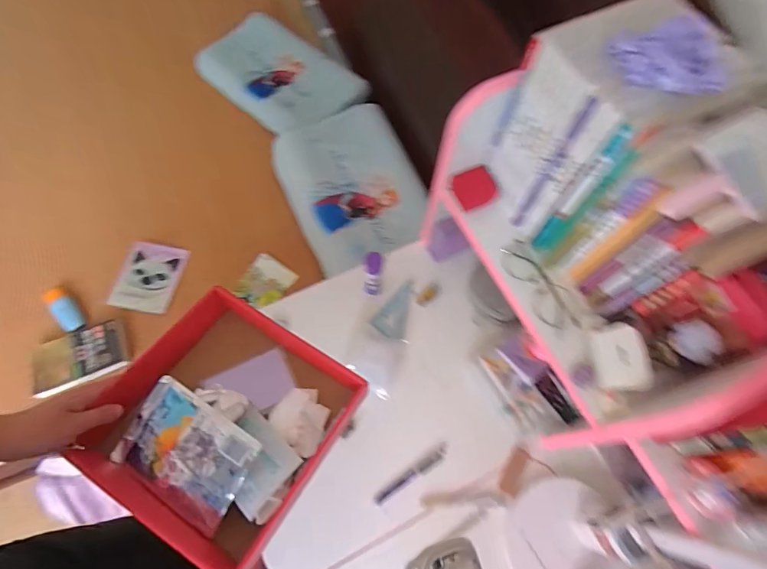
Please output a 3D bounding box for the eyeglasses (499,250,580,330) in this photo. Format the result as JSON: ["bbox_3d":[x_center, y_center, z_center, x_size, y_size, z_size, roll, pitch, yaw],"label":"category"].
[{"bbox_3d":[0.211,0.004,0.580,0.036,0.029,0.137,-22,70,-10],"label":"eyeglasses"}]

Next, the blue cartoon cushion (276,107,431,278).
[{"bbox_3d":[-0.081,-0.227,1.024,0.279,0.147,0.410,-21,70,-10],"label":"blue cartoon cushion"}]

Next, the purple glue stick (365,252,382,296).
[{"bbox_3d":[-0.018,-0.013,0.727,0.025,0.126,0.030,3,68,0],"label":"purple glue stick"}]

